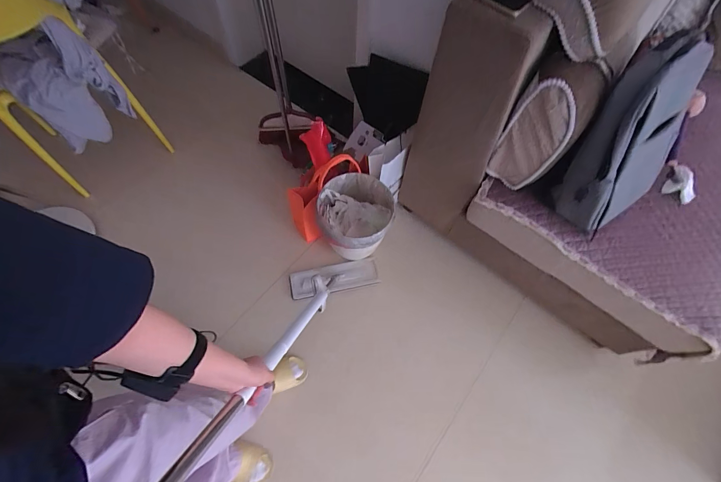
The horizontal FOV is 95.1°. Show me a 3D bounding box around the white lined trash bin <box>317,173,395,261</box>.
[{"bbox_3d":[-0.019,-0.062,1.224,0.241,0.286,0.252,1,65,-2],"label":"white lined trash bin"}]

